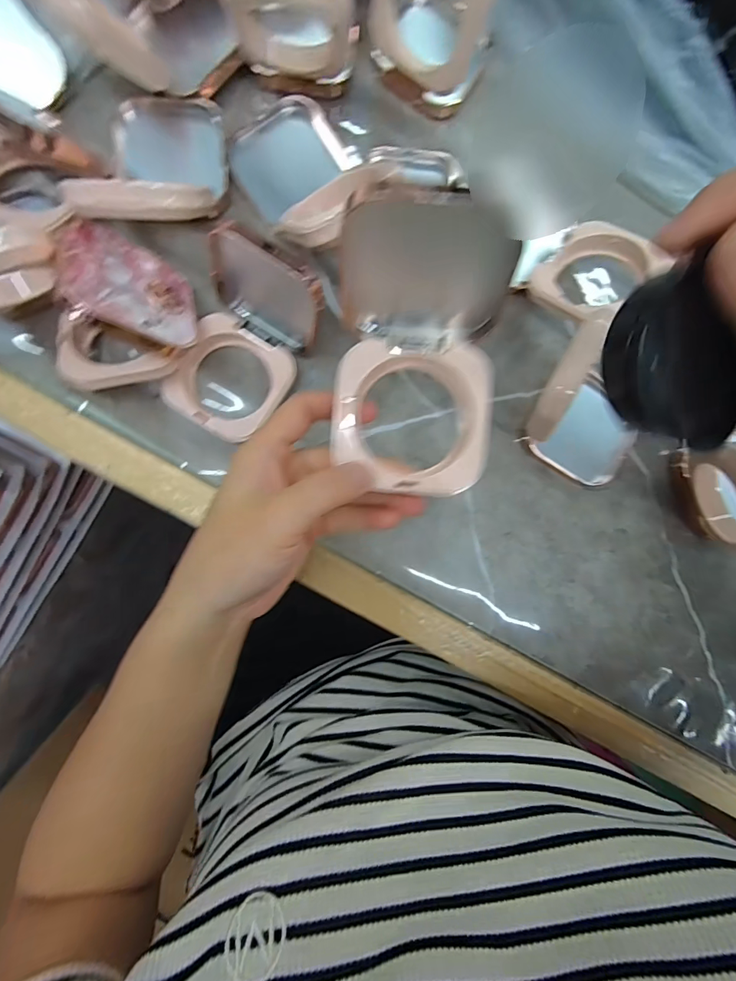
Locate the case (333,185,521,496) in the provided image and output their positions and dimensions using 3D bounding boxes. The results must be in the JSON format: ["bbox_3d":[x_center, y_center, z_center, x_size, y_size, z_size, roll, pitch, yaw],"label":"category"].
[{"bbox_3d":[0.025,-0.083,0.230,0.091,0.032,0.165,10,88,-4],"label":"case"}]

